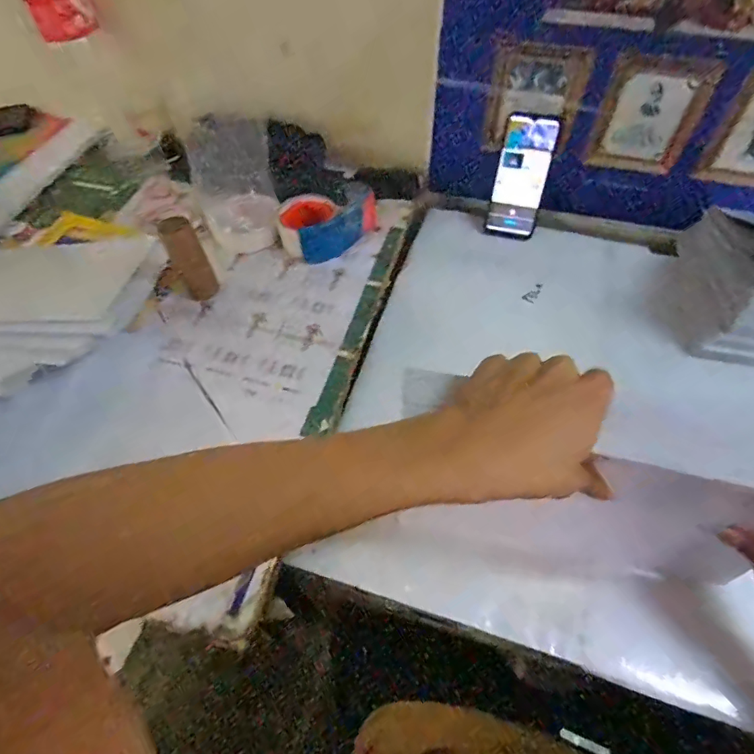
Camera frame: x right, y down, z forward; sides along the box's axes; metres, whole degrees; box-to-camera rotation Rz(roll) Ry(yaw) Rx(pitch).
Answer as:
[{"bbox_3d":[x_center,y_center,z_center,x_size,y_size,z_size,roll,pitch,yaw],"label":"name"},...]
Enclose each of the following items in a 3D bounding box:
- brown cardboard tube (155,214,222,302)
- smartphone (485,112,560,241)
[{"bbox_3d":[-0.236,-0.147,0.602,0.041,0.097,0.042,-25,59,-15],"label":"brown cardboard tube"},{"bbox_3d":[0.216,-0.295,0.715,0.072,0.170,0.015,12,35,10],"label":"smartphone"}]

